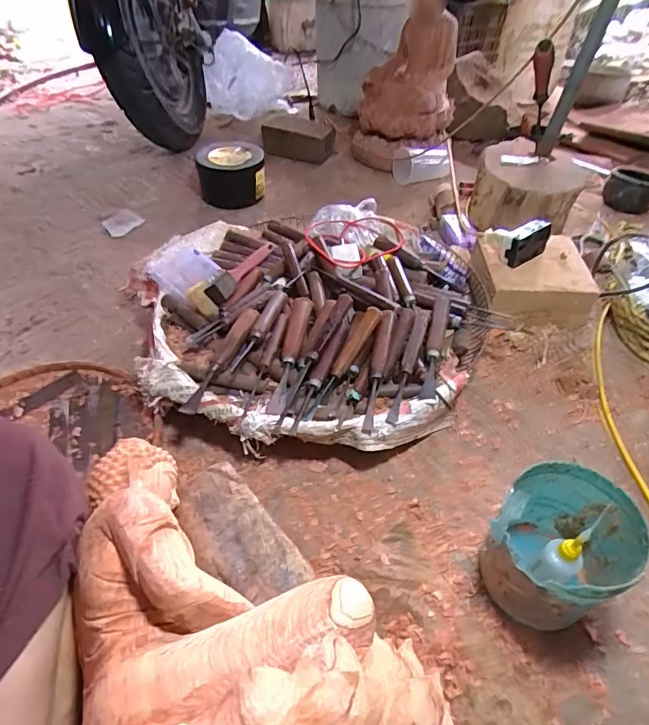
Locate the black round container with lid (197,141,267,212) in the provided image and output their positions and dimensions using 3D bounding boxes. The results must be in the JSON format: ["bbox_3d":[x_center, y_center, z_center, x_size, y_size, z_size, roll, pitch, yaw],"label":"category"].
[{"bbox_3d":[-0.207,-0.425,1.029,0.146,0.106,0.119,-8,45,-7],"label":"black round container with lid"}]

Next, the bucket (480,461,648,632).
[{"bbox_3d":[0.209,0.172,0.424,0.104,0.114,0.111,0,45,0],"label":"bucket"}]

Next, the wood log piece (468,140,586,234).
[{"bbox_3d":[0.397,-0.340,0.919,0.188,0.113,0.206,18,48,18],"label":"wood log piece"}]

